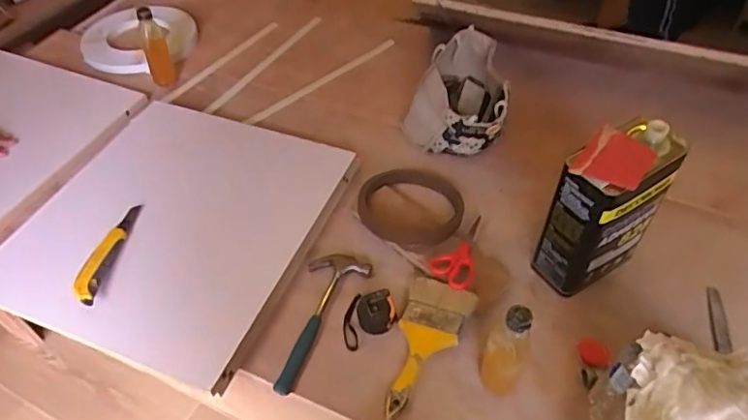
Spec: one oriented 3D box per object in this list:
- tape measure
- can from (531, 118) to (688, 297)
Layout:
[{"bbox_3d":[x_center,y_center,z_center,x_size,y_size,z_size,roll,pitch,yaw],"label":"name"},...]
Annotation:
[{"bbox_3d":[-0.006,0.162,0.835,0.085,0.031,0.076,-10,49,-7],"label":"tape measure"},{"bbox_3d":[0.343,0.005,0.830,0.158,0.257,0.095,-28,54,-20],"label":"can"}]

